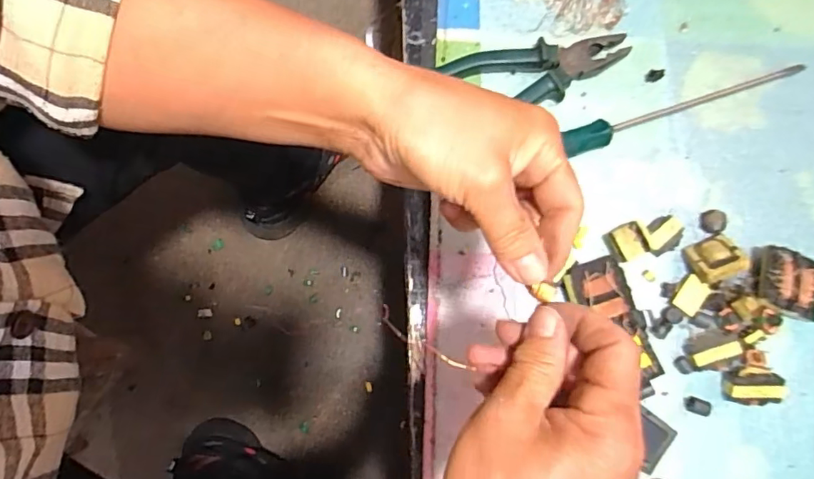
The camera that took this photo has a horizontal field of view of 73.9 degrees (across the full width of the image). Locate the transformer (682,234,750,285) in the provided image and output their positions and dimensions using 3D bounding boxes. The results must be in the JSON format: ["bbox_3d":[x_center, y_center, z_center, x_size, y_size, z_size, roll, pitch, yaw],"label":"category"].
[{"bbox_3d":[0.254,0.015,0.446,0.038,0.017,0.041,-38,51,8],"label":"transformer"}]

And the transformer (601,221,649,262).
[{"bbox_3d":[0.183,0.003,0.451,0.029,0.020,0.029,-26,85,24],"label":"transformer"}]

